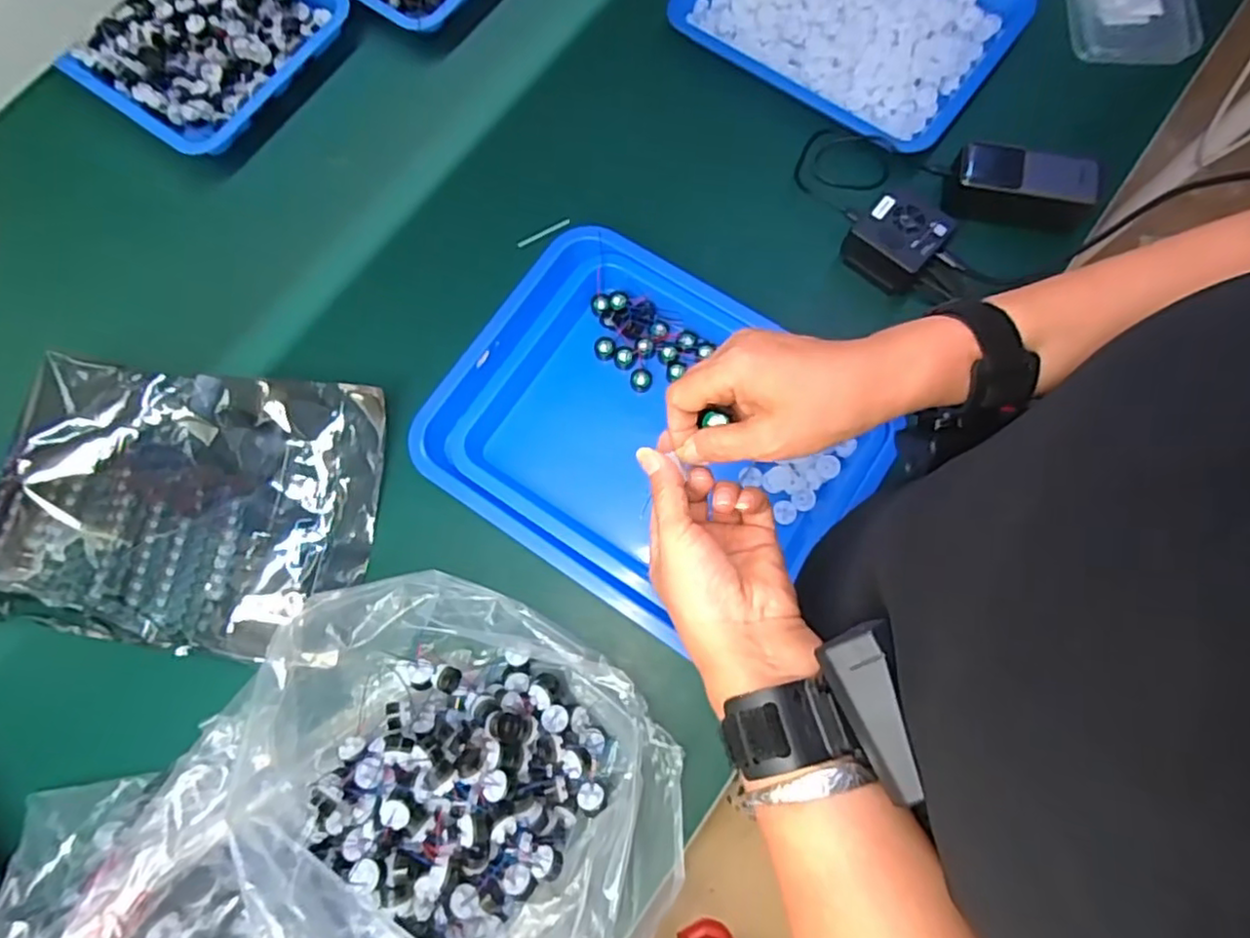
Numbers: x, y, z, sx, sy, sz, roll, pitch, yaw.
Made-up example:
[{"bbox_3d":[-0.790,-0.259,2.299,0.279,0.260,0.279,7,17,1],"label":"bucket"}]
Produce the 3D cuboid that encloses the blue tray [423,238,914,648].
[{"bbox_3d":[0.021,-0.035,0.601,0.380,0.038,0.294,32,79,9],"label":"blue tray"}]

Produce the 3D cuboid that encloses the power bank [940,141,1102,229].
[{"bbox_3d":[0.384,-0.280,0.631,0.128,0.044,0.058,10,77,4],"label":"power bank"}]

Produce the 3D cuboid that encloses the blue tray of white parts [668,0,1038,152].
[{"bbox_3d":[0.245,-0.507,0.694,0.330,0.035,0.256,35,80,10],"label":"blue tray of white parts"}]

